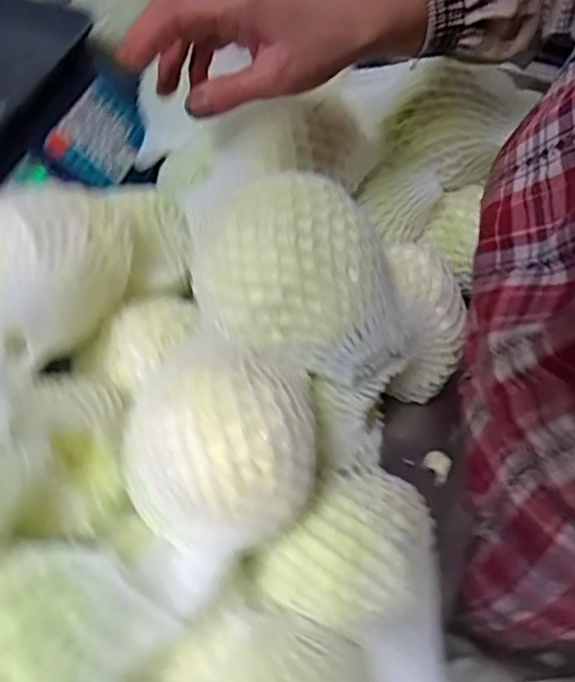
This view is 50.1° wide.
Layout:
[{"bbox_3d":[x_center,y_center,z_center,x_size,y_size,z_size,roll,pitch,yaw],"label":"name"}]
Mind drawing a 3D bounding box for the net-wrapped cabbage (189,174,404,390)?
[{"bbox_3d":[0.004,-0.044,0.446,0.133,0.096,0.147,-17,60,-11],"label":"net-wrapped cabbage"}]

